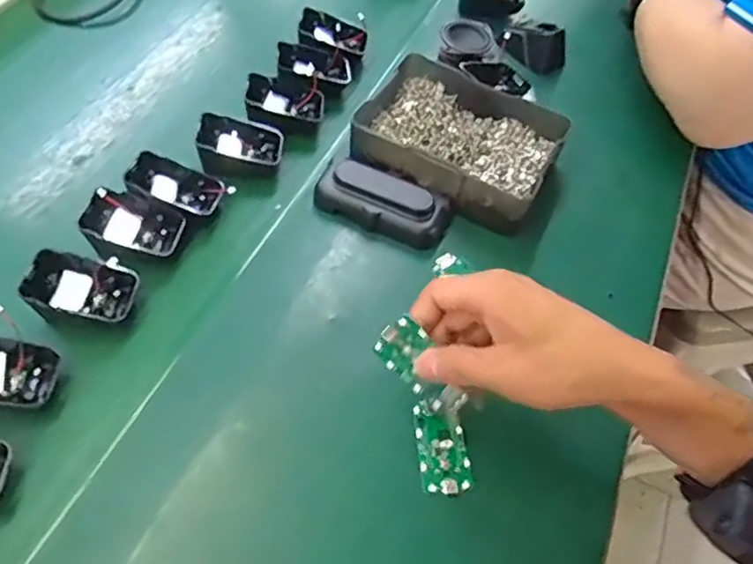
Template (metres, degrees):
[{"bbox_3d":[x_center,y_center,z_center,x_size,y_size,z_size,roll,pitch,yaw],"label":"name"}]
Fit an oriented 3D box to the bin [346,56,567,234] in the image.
[{"bbox_3d":[0.069,-0.119,0.536,0.163,0.049,0.127,27,59,14],"label":"bin"}]

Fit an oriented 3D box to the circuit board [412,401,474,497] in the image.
[{"bbox_3d":[0.042,0.105,0.400,0.031,0.007,0.057,-5,57,-7],"label":"circuit board"}]

